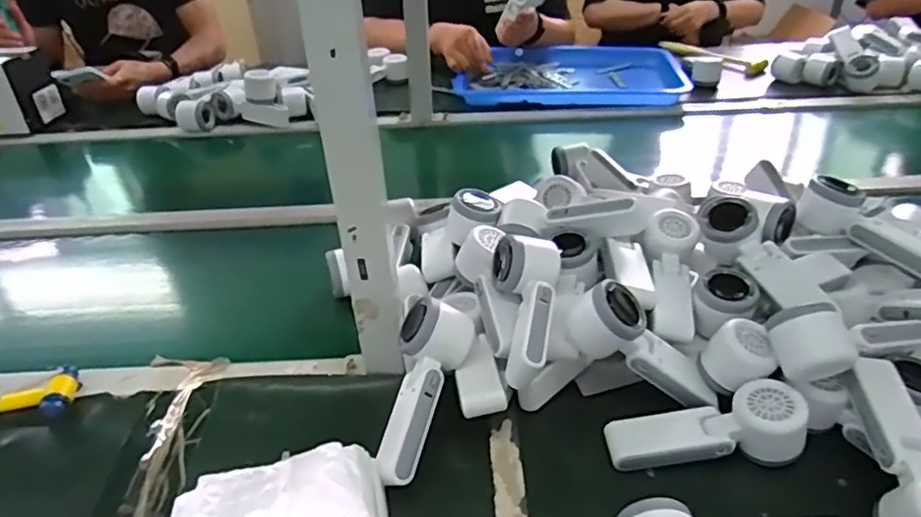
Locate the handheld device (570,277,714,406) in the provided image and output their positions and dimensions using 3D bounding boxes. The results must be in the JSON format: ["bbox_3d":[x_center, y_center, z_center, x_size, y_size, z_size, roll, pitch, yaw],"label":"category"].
[{"bbox_3d":[0.170,0.083,0.566,0.152,0.065,0.049,36,41,-5],"label":"handheld device"}]

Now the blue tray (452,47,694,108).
[{"bbox_3d":[0.235,-0.402,1.365,0.484,0.045,0.319,2,35,6],"label":"blue tray"}]

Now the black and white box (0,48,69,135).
[{"bbox_3d":[-0.909,-0.336,1.235,0.131,0.148,0.147,1,35,5],"label":"black and white box"}]

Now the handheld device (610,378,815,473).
[{"bbox_3d":[0.208,0.145,0.534,0.159,0.054,0.056,-3,35,0],"label":"handheld device"}]

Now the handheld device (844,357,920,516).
[{"bbox_3d":[0.351,0.153,0.481,0.066,0.048,0.163,2,49,8],"label":"handheld device"}]

